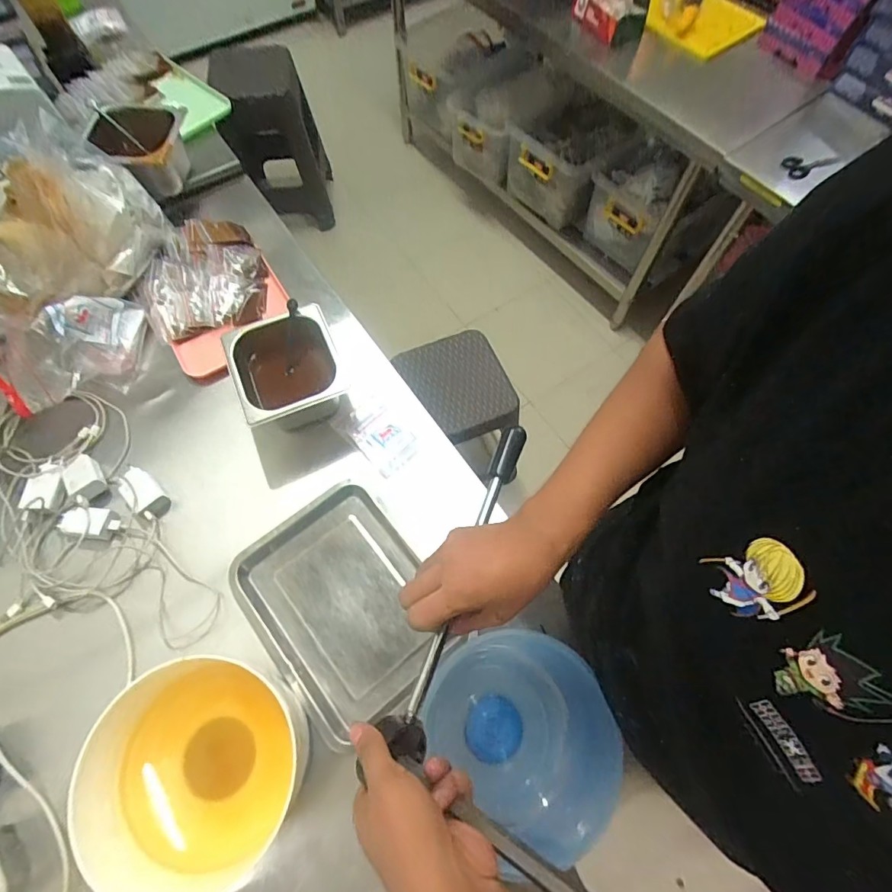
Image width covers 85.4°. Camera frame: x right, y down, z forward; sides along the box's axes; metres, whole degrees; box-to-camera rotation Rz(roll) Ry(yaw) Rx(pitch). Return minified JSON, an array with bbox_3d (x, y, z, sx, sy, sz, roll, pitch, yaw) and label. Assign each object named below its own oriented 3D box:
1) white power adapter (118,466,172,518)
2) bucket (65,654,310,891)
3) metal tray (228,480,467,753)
[{"bbox_3d":[-0.466,0.070,0.744,0.088,0.032,0.040,45,73,1],"label":"white power adapter"},{"bbox_3d":[-0.288,0.364,0.554,0.224,0.114,0.206,0,67,-1],"label":"bucket"},{"bbox_3d":[-0.144,0.222,0.693,0.231,0.028,0.304,-36,72,-15],"label":"metal tray"}]

